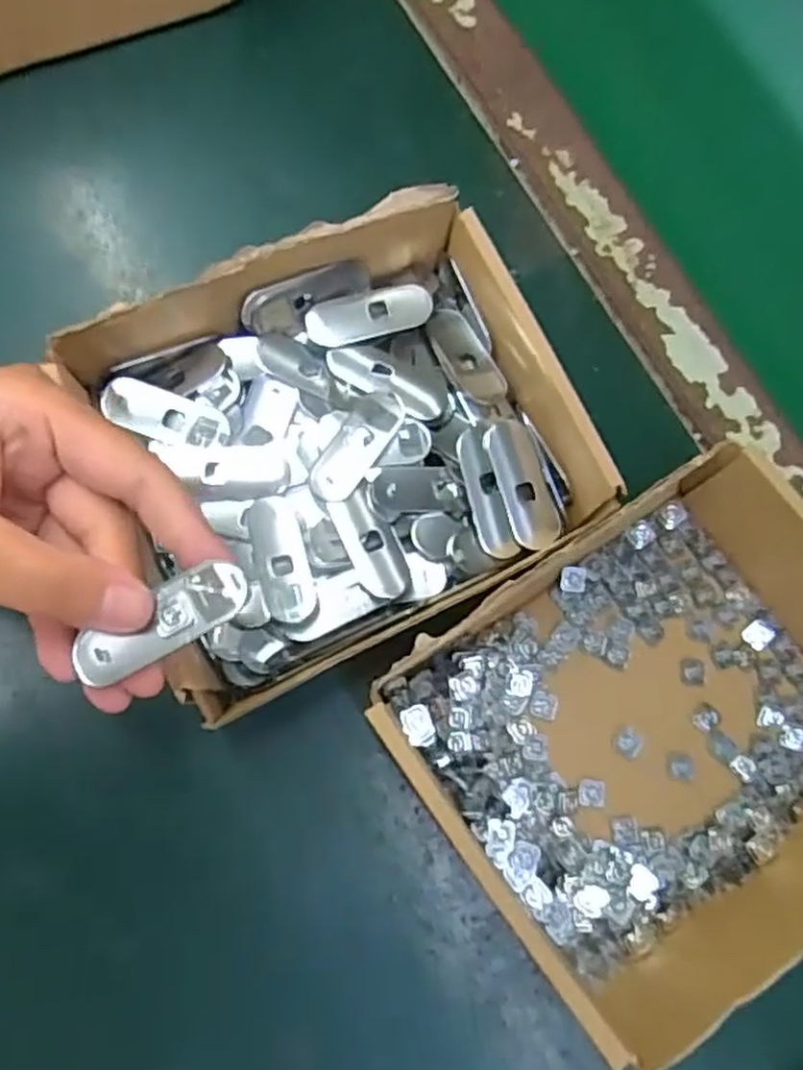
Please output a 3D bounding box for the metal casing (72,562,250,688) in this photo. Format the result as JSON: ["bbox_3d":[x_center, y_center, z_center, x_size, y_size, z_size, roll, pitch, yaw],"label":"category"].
[{"bbox_3d":[-0.065,0.024,0.203,0.048,0.005,0.016,-31,79,-8],"label":"metal casing"}]

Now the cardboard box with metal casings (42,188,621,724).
[{"bbox_3d":[-0.024,-0.030,0.283,0.167,0.058,0.145,-25,78,-7],"label":"cardboard box with metal casings"}]

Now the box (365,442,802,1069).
[{"bbox_3d":[0.099,0.067,0.269,0.177,0.051,0.149,-28,78,-7],"label":"box"}]

